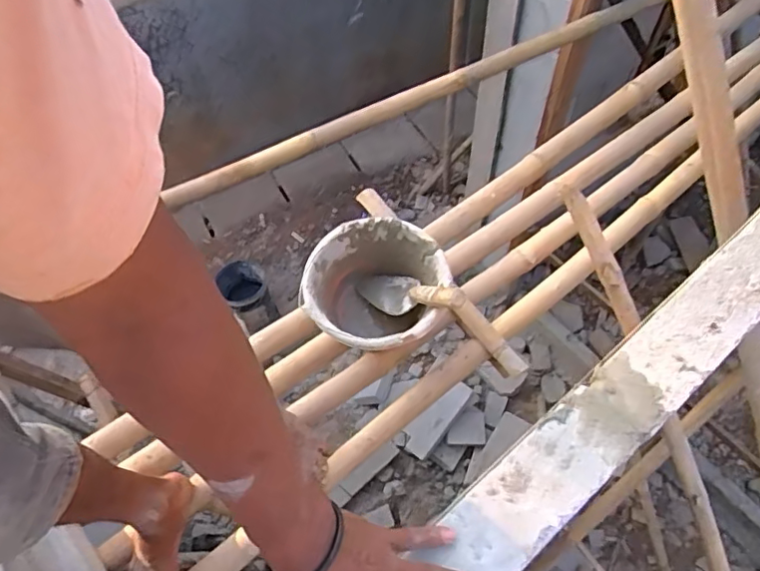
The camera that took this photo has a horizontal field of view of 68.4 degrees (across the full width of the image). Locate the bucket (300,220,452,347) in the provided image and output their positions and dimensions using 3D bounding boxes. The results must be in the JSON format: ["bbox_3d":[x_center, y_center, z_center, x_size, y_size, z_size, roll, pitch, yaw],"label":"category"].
[{"bbox_3d":[0.000,0.031,1.064,0.256,0.200,0.235,-2,60,3],"label":"bucket"}]

